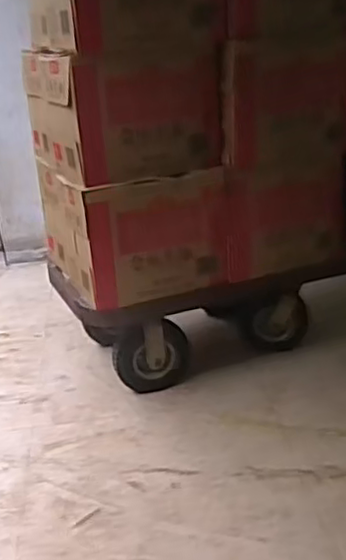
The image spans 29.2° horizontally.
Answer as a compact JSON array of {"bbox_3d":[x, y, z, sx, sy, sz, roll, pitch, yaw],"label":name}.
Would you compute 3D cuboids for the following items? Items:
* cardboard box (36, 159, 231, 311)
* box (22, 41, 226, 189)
[{"bbox_3d":[-0.128,-0.162,1.849,0.374,0.300,0.468,-14,25,-24],"label":"cardboard box"},{"bbox_3d":[-0.144,-0.450,1.743,0.378,0.293,0.438,-14,25,-24],"label":"box"}]

